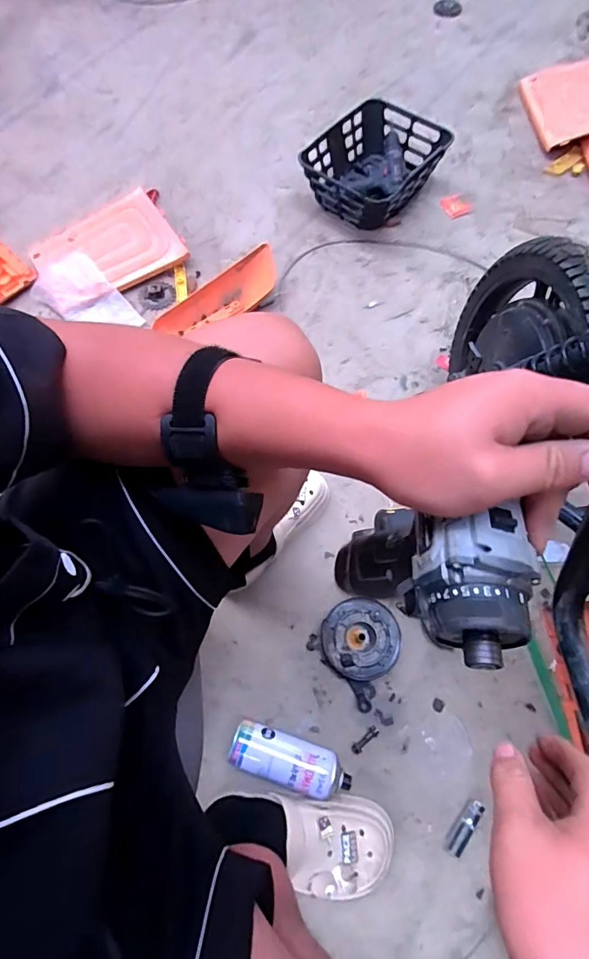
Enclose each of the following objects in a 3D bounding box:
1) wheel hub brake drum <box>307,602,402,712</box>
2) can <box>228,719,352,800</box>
[{"bbox_3d":[0.112,0.281,0.749,0.143,0.043,0.145,40,73,16],"label":"wheel hub brake drum"},{"bbox_3d":[-0.006,0.433,0.677,0.185,0.066,0.075,15,70,7],"label":"can"}]

